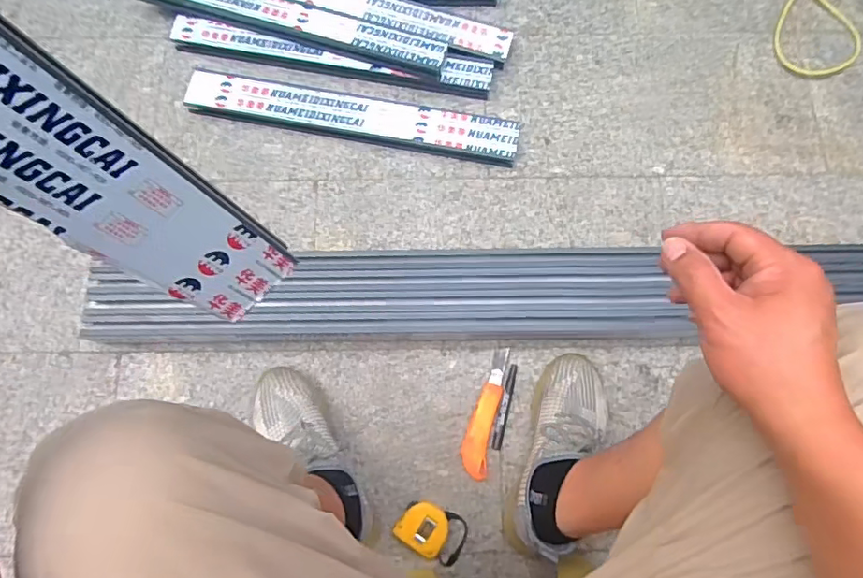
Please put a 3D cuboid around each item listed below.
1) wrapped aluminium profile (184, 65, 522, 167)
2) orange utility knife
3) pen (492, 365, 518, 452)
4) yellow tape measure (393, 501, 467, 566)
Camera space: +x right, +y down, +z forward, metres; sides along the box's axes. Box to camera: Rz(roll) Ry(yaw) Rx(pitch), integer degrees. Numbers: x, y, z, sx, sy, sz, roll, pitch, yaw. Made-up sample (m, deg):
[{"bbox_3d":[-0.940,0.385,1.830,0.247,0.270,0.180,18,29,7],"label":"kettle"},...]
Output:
[{"bbox_3d":[-0.145,-0.310,0.966,0.594,0.029,0.089,10,75,2],"label":"wrapped aluminium profile"},{"bbox_3d":[0.082,0.185,0.829,0.041,0.017,0.194,13,75,3],"label":"orange utility knife"},{"bbox_3d":[0.112,0.179,0.832,0.017,0.014,0.129,15,75,4],"label":"pen"},{"bbox_3d":[0.002,0.343,0.774,0.099,0.036,0.067,30,76,7],"label":"yellow tape measure"}]

